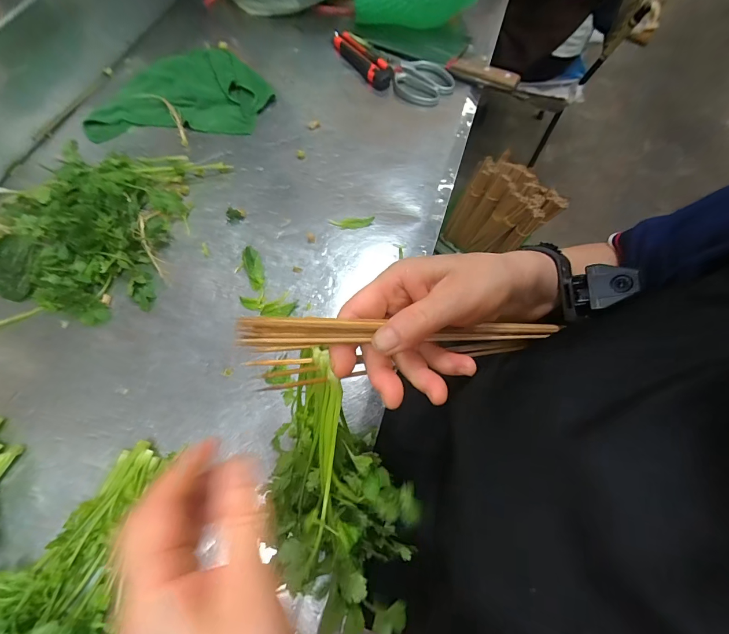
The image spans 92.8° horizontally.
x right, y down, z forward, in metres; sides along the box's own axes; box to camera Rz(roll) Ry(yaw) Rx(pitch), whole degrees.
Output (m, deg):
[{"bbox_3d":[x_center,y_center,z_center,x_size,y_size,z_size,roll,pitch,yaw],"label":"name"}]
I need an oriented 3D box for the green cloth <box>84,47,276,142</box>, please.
[{"bbox_3d":[-0.293,-0.362,0.562,0.269,0.028,0.162,-8,68,-3],"label":"green cloth"}]

